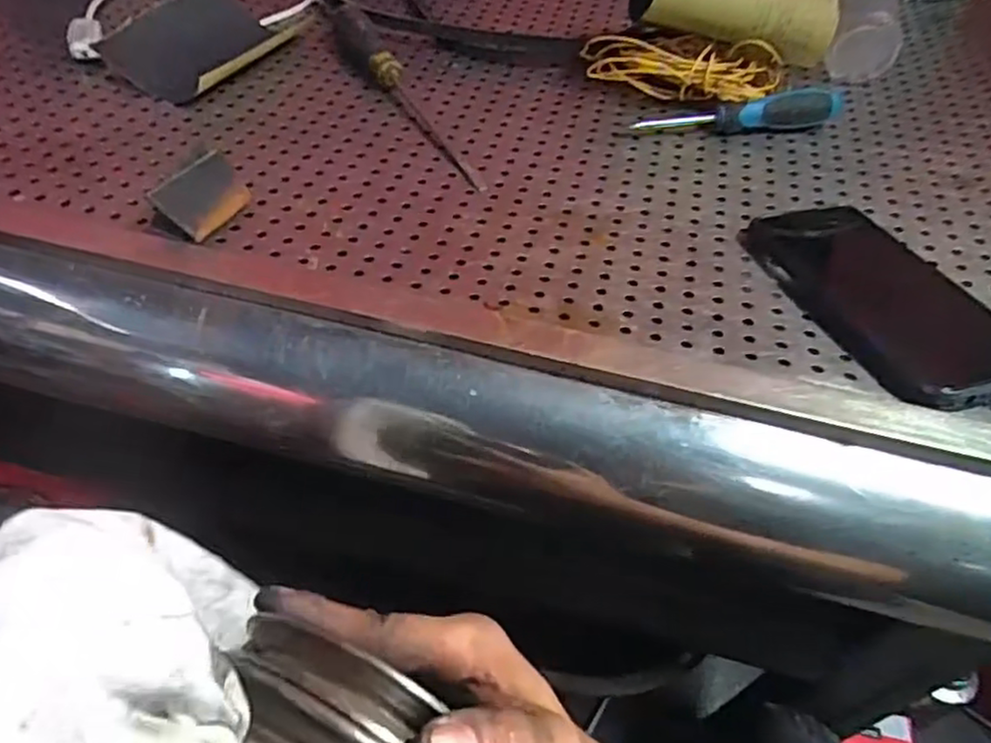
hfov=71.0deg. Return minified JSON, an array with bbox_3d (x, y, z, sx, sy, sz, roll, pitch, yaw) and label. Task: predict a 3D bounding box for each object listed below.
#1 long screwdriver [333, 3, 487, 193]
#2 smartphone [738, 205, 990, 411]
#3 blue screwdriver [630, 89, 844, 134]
[{"bbox_3d":[-0.073,-0.219,0.528,0.023,0.025,0.263,-23,54,-22],"label":"long screwdriver"},{"bbox_3d":[0.220,-0.045,0.397,0.092,0.010,0.172,-15,45,-8],"label":"smartphone"},{"bbox_3d":[0.186,-0.195,0.525,0.153,0.029,0.022,-2,49,-6],"label":"blue screwdriver"}]

